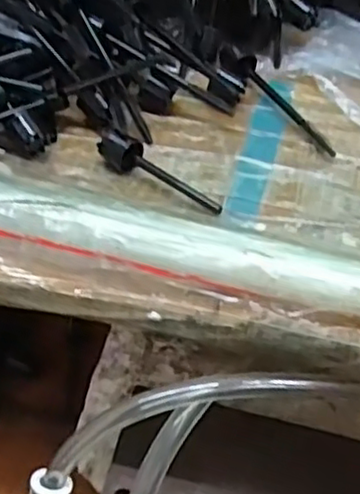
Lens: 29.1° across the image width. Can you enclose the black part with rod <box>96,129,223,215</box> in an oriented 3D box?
[{"bbox_3d":[-0.007,-0.031,0.292,0.061,0.017,0.012,26,50,22],"label":"black part with rod"}]

